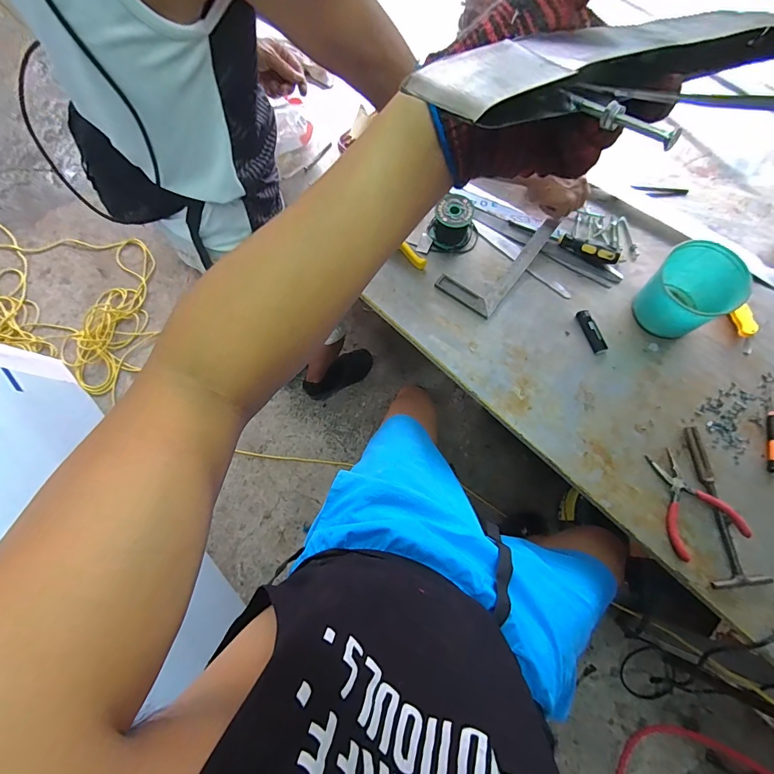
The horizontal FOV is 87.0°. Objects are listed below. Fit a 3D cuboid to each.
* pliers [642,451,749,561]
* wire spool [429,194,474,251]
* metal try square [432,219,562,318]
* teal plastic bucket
[{"bbox_3d":[0.434,0.166,0.593,0.098,0.028,0.142,-24,73,-6],"label":"pliers"},{"bbox_3d":[0.116,-0.297,0.737,0.074,0.066,0.067,14,74,6],"label":"wire spool"},{"bbox_3d":[0.202,-0.237,0.740,0.111,0.013,0.231,37,77,12],"label":"metal try square"},{"bbox_3d":[0.484,-0.152,0.657,0.110,0.113,0.114,41,78,13],"label":"teal plastic bucket"}]

